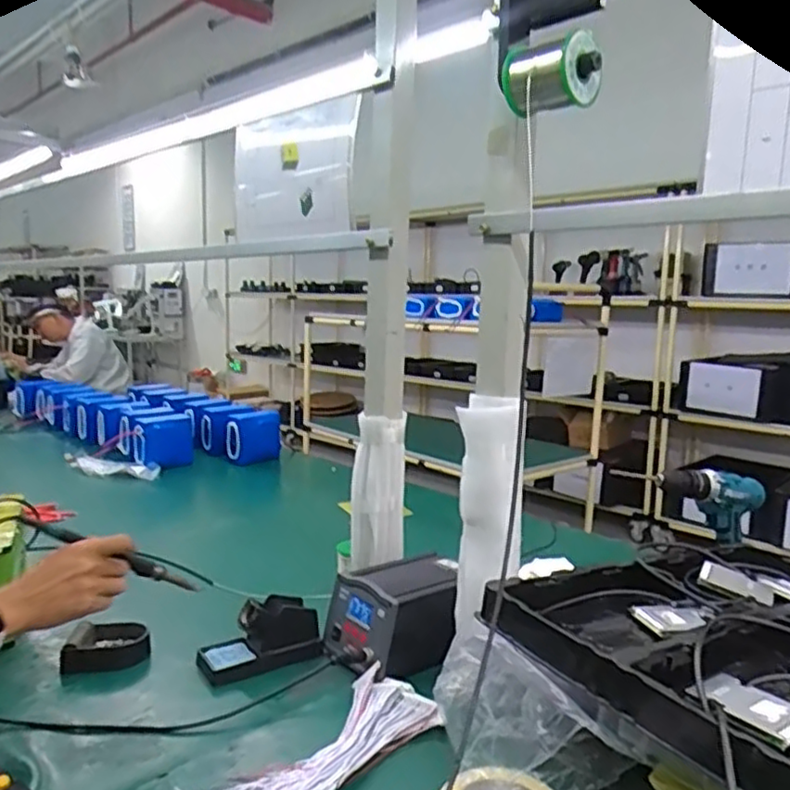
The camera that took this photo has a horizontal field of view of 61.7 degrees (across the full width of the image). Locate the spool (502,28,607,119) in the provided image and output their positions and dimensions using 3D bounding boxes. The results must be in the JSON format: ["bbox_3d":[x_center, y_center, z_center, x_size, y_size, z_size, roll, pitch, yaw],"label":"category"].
[{"bbox_3d":[0.164,-0.337,0.688,0.091,0.082,0.091,-5,11,-37],"label":"spool"}]

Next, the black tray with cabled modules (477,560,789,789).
[{"bbox_3d":[0.373,0.235,0.654,0.465,0.058,0.335,-4,10,-30],"label":"black tray with cabled modules"}]

